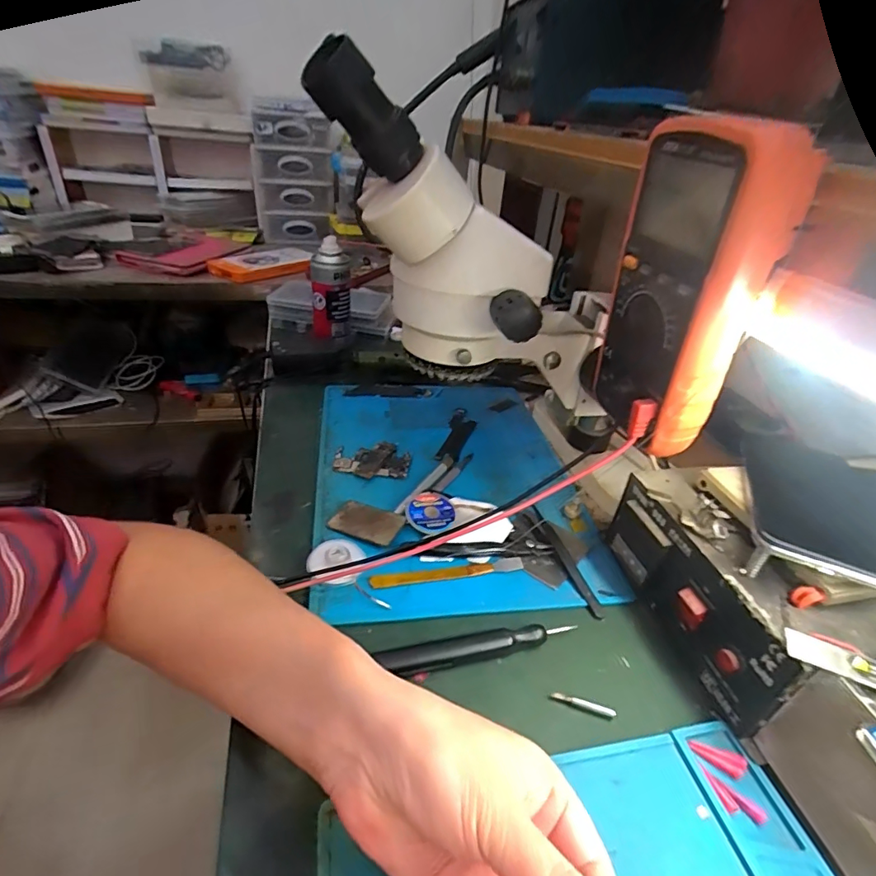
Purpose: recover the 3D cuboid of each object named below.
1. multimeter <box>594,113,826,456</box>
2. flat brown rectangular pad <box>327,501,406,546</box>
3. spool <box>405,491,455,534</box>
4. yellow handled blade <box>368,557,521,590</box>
[{"bbox_3d":[0.142,-0.082,0.289,0.059,0.166,0.084,3,33,-2],"label":"multimeter"},{"bbox_3d":[-0.061,0.071,0.423,0.061,0.004,0.035,12,38,22],"label":"flat brown rectangular pad"},{"bbox_3d":[-0.007,0.065,0.433,0.041,0.005,0.042,6,49,-7],"label":"spool"},{"bbox_3d":[0.008,0.106,0.391,0.122,0.004,0.012,-3,34,-12],"label":"yellow handled blade"}]

